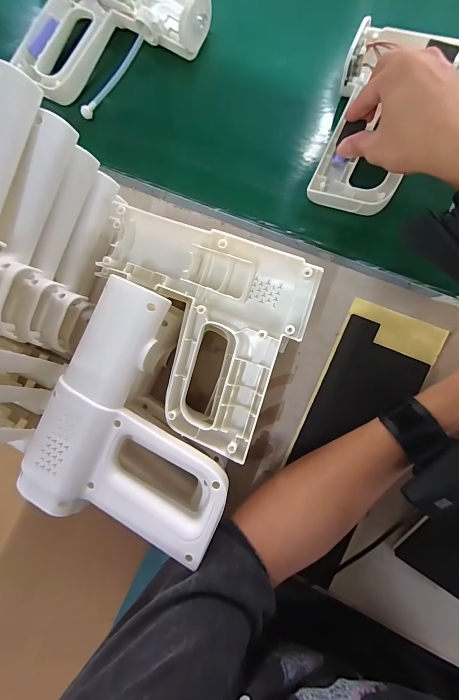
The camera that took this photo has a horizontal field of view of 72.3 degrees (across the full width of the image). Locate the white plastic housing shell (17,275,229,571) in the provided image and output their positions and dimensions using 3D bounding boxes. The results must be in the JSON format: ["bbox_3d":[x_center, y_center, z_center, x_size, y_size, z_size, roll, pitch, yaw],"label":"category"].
[{"bbox_3d":[-0.070,0.056,0.271,0.165,0.040,0.200,20,91,10],"label":"white plastic housing shell"}]

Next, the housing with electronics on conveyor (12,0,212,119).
[{"bbox_3d":[-0.155,-0.383,0.387,0.207,0.053,0.180,36,94,9],"label":"housing with electronics on conveyor"}]

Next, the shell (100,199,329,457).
[{"bbox_3d":[-0.046,-0.023,0.293,0.207,0.035,0.178,23,91,9],"label":"shell"}]

